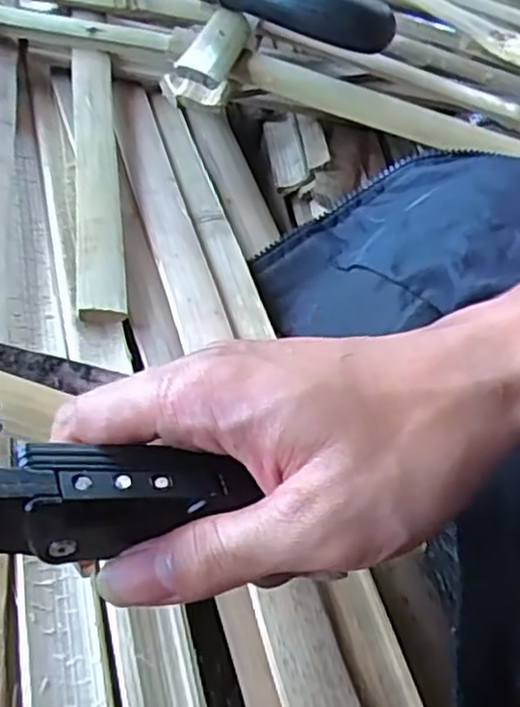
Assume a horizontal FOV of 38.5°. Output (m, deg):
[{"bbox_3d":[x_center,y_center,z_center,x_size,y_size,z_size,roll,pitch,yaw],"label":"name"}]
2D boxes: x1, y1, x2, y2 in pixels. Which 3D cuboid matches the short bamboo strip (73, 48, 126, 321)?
[{"bbox_3d":[-0.090,-0.103,0.409,0.022,0.008,0.212,5,52,-21],"label":"short bamboo strip"}]

